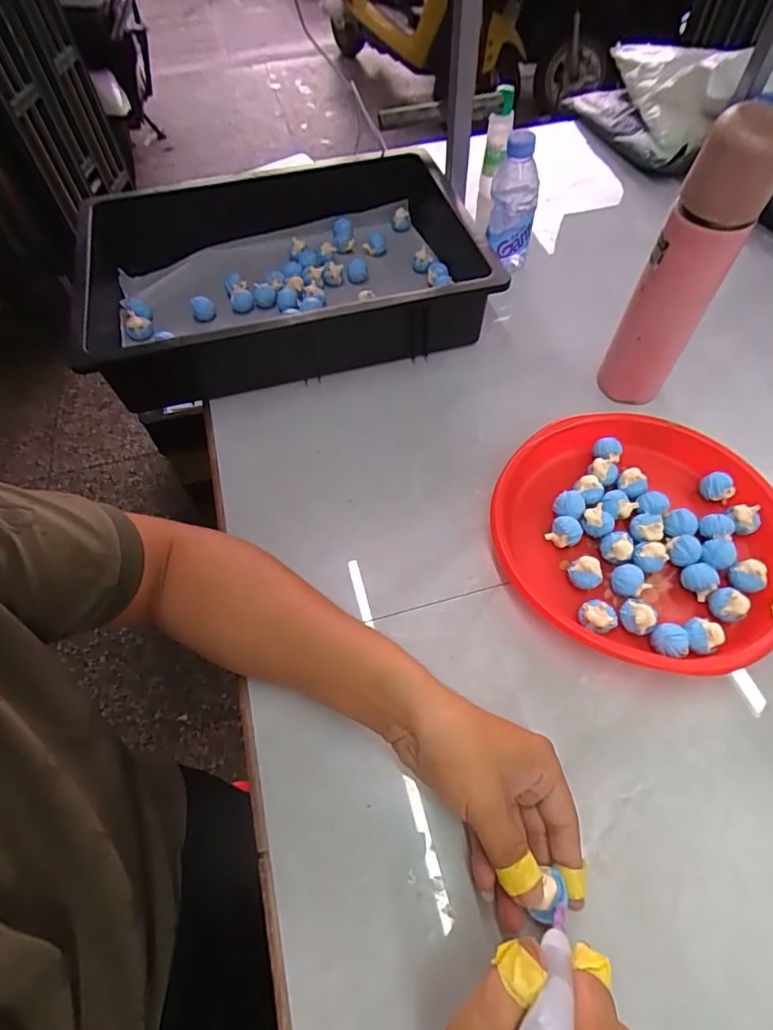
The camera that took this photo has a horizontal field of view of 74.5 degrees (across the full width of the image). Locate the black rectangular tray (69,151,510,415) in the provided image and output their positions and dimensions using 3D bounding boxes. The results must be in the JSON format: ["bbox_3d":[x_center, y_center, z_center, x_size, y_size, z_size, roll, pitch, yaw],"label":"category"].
[{"bbox_3d":[-0.115,-0.286,0.621,0.474,0.102,0.302,-12,58,-4],"label":"black rectangular tray"}]

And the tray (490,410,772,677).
[{"bbox_3d":[0.228,0.016,0.459,0.235,0.037,0.249,-2,58,2],"label":"tray"}]

